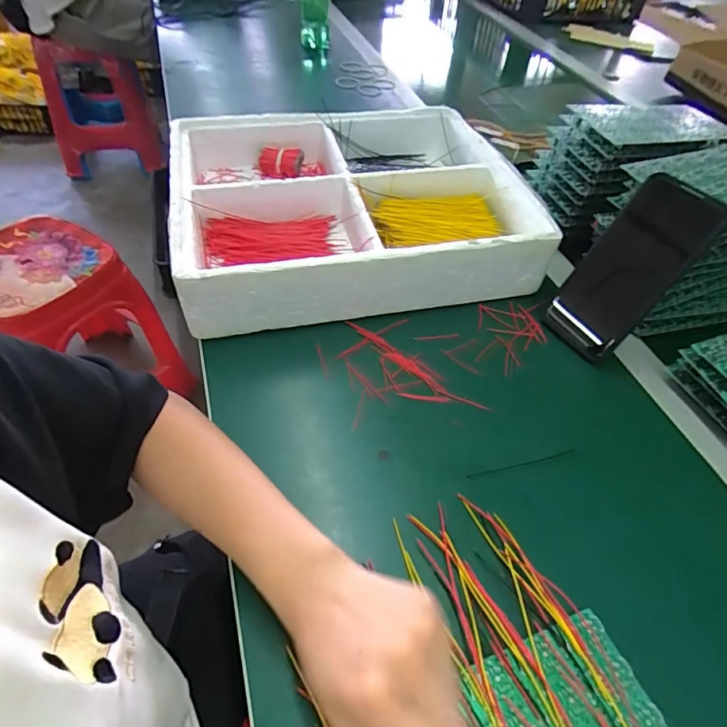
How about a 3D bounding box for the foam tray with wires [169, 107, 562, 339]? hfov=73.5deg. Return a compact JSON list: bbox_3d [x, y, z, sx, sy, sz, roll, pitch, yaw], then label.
[{"bbox_3d":[-0.020,-0.191,0.577,0.379,0.079,0.324,-8,50,-12],"label":"foam tray with wires"}]

